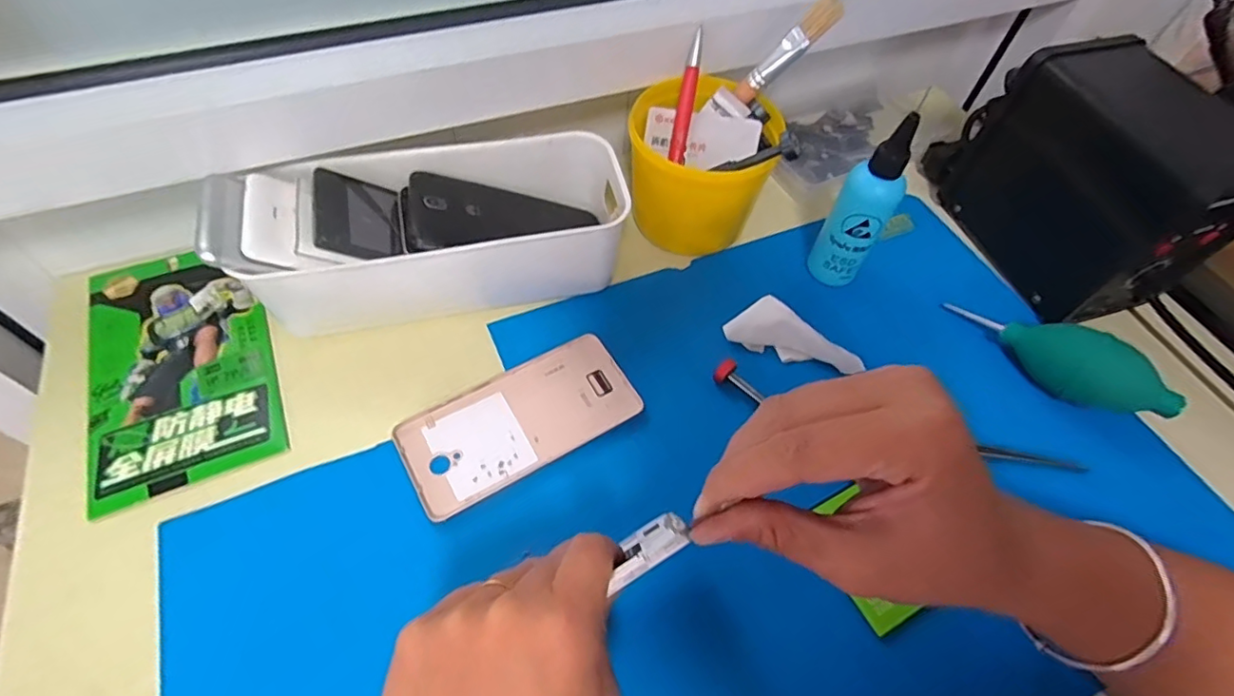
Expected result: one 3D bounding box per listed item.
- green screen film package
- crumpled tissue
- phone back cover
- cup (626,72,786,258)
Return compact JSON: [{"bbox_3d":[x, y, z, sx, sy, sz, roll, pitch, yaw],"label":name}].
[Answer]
[{"bbox_3d":[-0.290,0.006,0.386,0.109,0.004,0.189,-21,61,-18],"label":"green screen film package"},{"bbox_3d":[0.125,-0.008,0.409,0.091,0.031,0.029,24,58,11],"label":"crumpled tissue"},{"bbox_3d":[-0.061,0.046,0.373,0.146,0.012,0.070,-26,63,-20],"label":"phone back cover"},{"bbox_3d":[0.060,-0.133,0.443,0.108,0.099,0.102,2,57,-3],"label":"cup"}]

